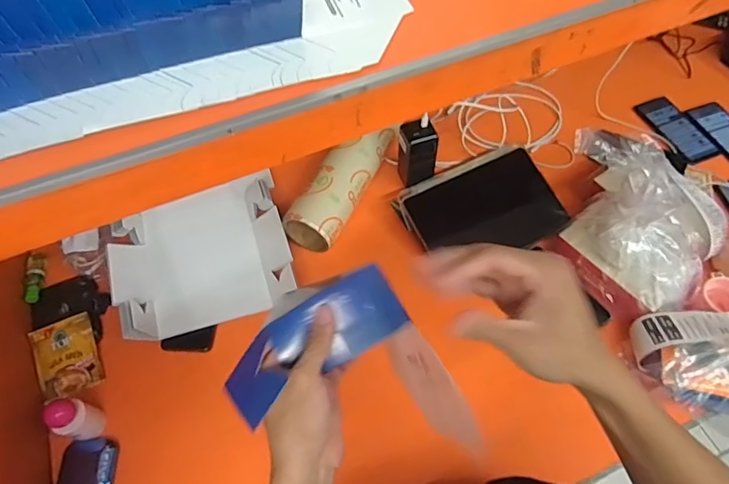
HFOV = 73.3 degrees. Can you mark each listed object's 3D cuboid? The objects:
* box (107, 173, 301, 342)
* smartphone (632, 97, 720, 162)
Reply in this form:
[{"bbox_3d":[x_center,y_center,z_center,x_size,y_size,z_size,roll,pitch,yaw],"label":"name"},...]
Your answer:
[{"bbox_3d":[-0.267,0.015,0.812,0.272,0.074,0.241,-21,60,-10],"label":"box"},{"bbox_3d":[0.614,-0.222,0.950,0.083,0.015,0.159,-19,60,-9],"label":"smartphone"}]

